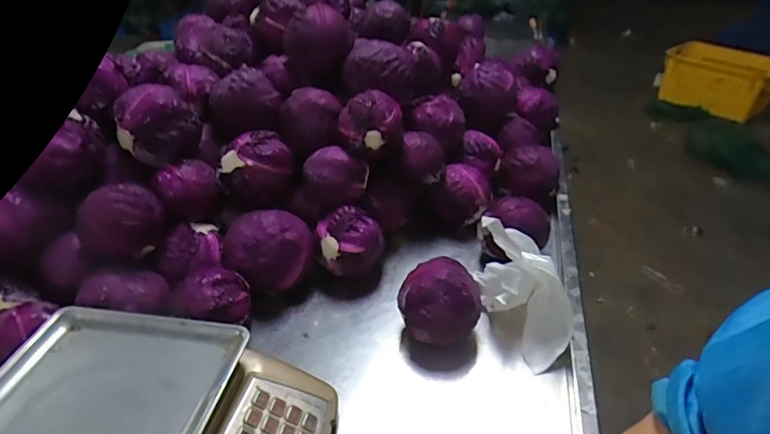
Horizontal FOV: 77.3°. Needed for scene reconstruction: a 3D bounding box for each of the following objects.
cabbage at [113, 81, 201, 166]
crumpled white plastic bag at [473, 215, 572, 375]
[{"bbox_3d":[-0.341,-0.141,0.724,0.113,0.092,0.088,-18,38,-21],"label":"cabbage"},{"bbox_3d":[0.188,0.093,0.643,0.087,0.120,0.166,-17,38,-20],"label":"crumpled white plastic bag"}]

